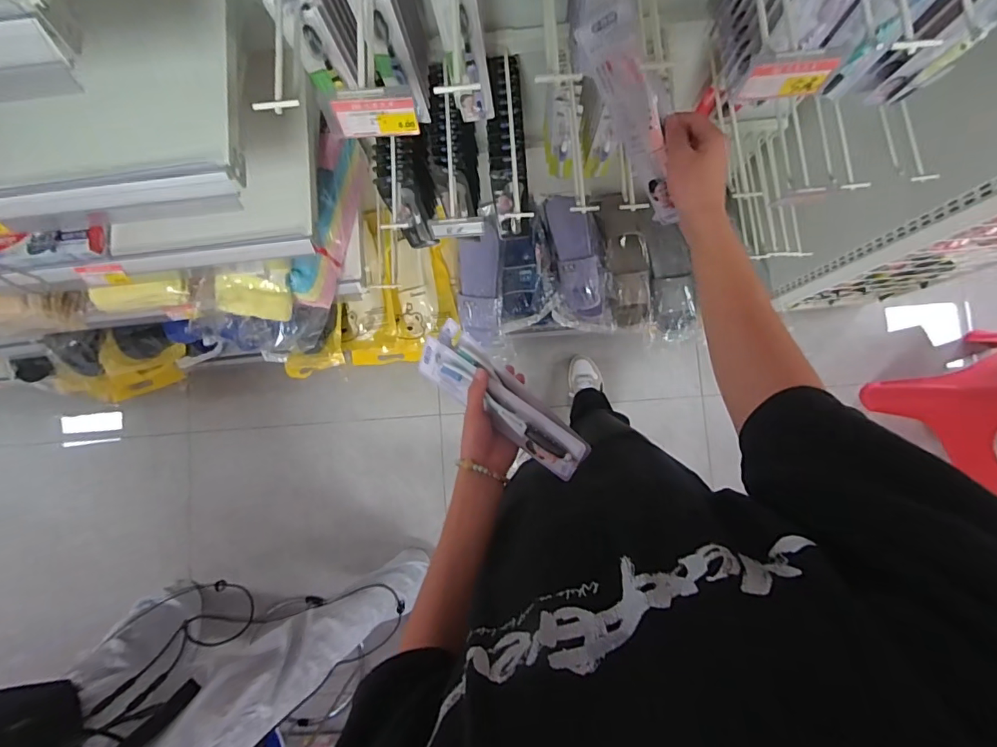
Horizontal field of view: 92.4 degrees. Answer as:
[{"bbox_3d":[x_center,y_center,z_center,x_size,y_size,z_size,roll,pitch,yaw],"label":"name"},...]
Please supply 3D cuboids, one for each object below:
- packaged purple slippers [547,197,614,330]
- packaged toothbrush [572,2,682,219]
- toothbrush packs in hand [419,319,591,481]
[{"bbox_3d":[0.210,-0.292,1.294,0.162,0.066,0.370,-14,100,1],"label":"packaged purple slippers"},{"bbox_3d":[0.155,-0.263,0.514,0.226,0.056,0.021,52,60,-35],"label":"packaged toothbrush"},{"bbox_3d":[0.002,0.030,0.570,0.238,0.037,0.071,39,88,22],"label":"toothbrush packs in hand"}]

